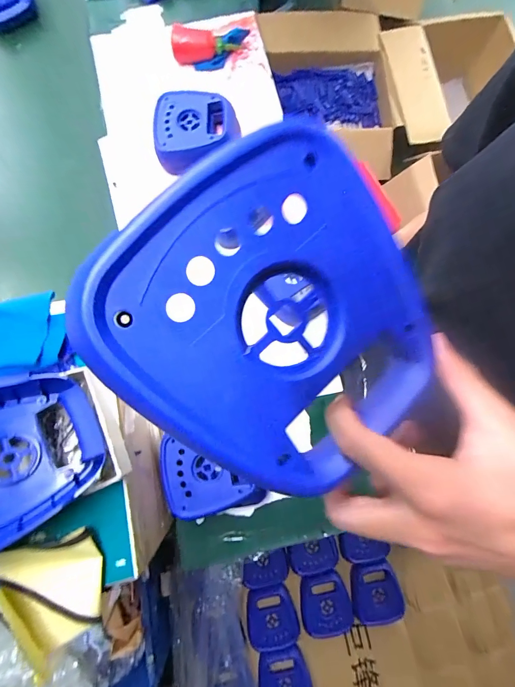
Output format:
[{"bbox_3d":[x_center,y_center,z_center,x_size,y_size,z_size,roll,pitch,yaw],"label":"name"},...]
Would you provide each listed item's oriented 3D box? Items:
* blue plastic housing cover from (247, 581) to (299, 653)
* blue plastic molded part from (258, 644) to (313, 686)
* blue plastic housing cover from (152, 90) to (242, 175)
[{"bbox_3d":[0.048,0.907,1.107,0.166,0.039,0.180,-8,80,-2],"label":"blue plastic housing cover"},{"bbox_3d":[0.084,1.080,1.064,0.163,0.025,0.198,-13,80,-3],"label":"blue plastic molded part"},{"bbox_3d":[-0.134,-0.460,0.711,0.179,0.067,0.156,-14,80,-3],"label":"blue plastic housing cover"}]

